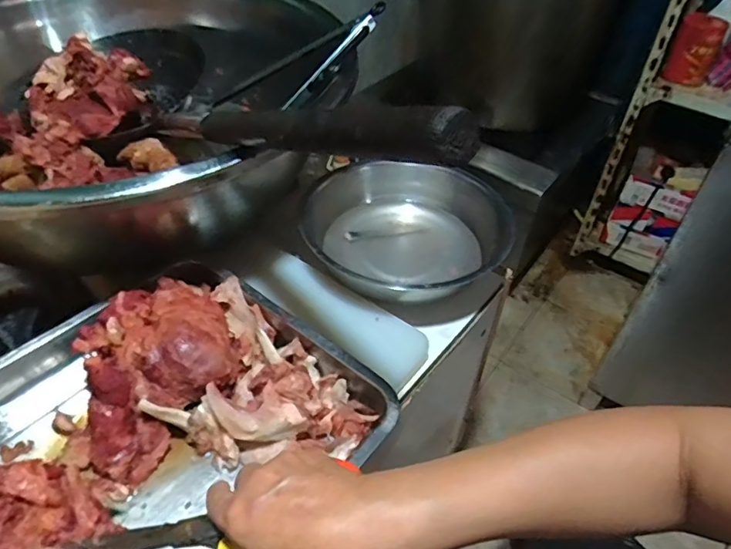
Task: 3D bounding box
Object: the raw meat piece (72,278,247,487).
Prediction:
[{"bbox_3d":[-0.208,0.082,0.521,0.133,0.071,0.195,28,50,23],"label":"raw meat piece"}]

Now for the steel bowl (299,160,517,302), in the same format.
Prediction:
[{"bbox_3d":[0.059,-0.050,0.715,0.279,0.085,0.248,-2,45,-5],"label":"steel bowl"}]

